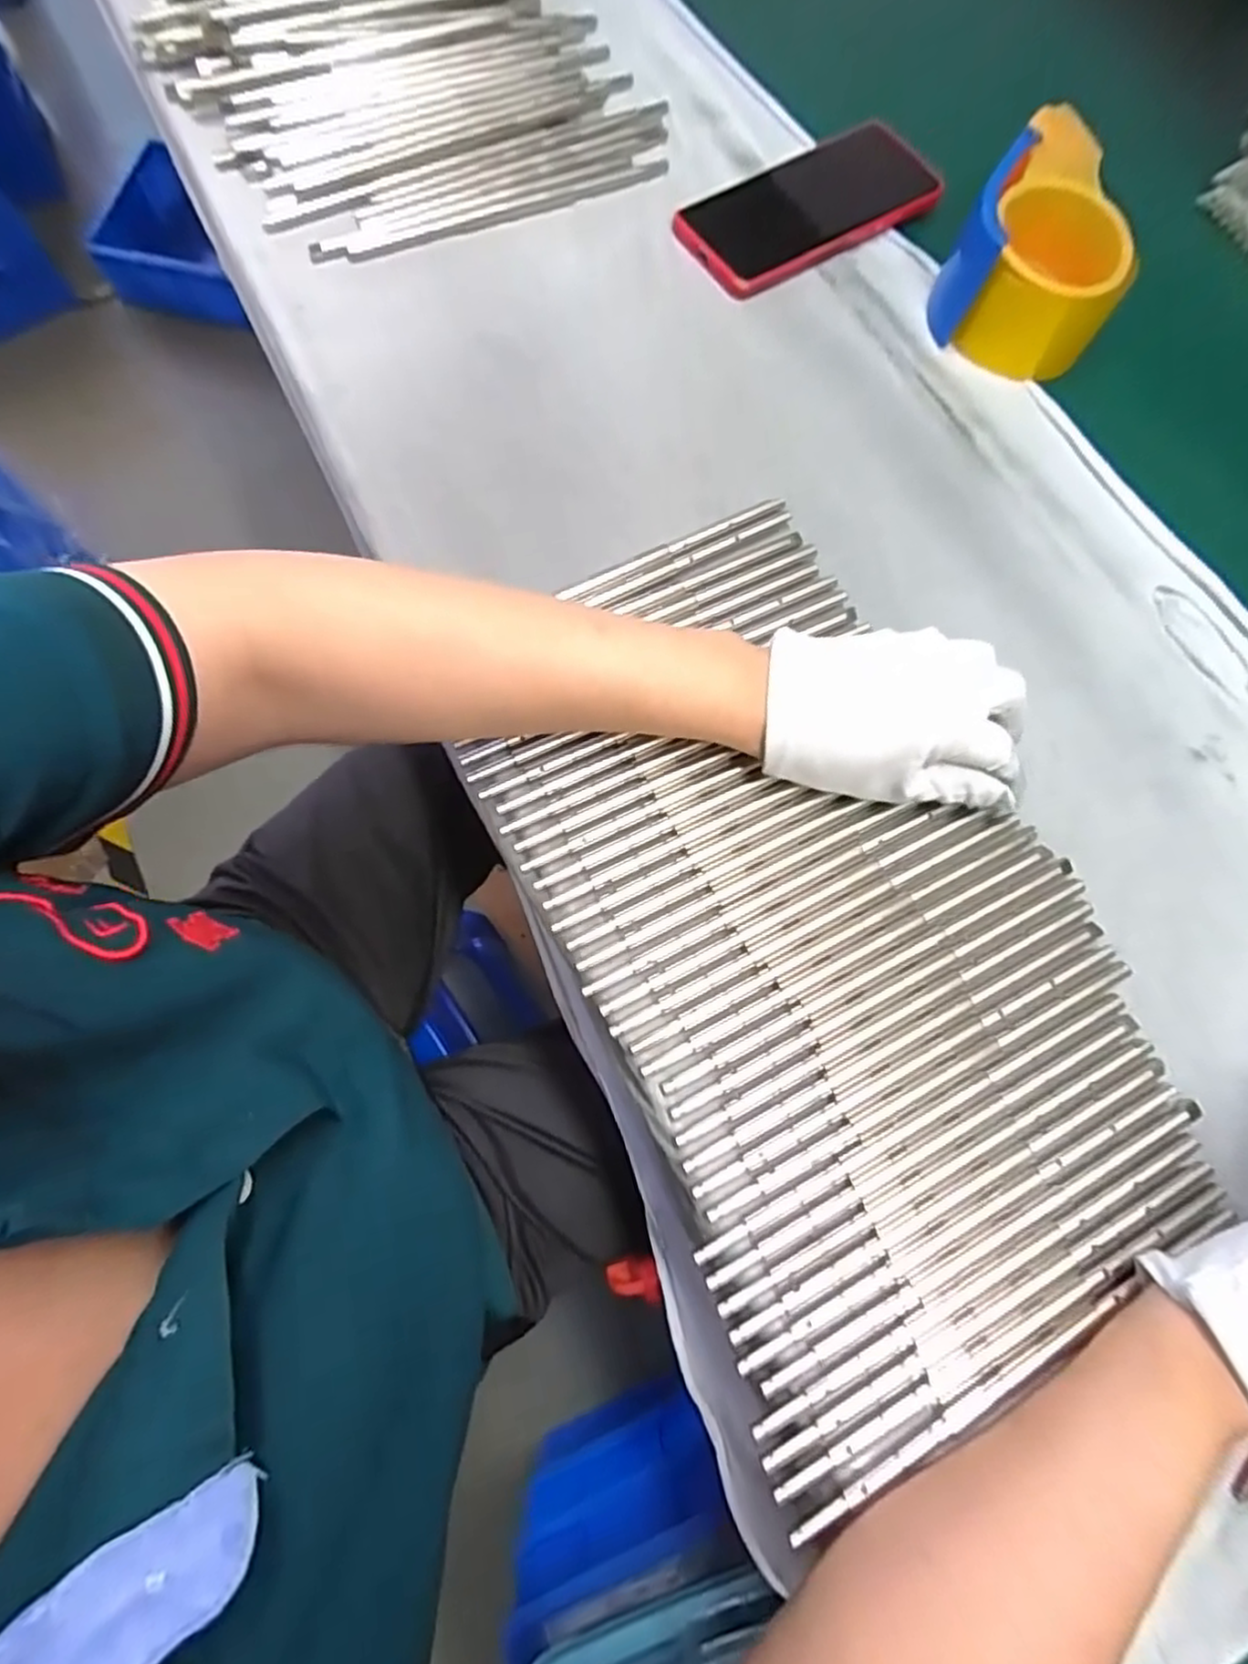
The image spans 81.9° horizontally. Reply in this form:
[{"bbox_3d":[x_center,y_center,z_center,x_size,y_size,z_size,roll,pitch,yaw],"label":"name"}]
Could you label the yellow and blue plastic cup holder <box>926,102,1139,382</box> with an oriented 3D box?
[{"bbox_3d":[0.248,-0.341,0.423,0.100,0.060,0.118,33,75,8],"label":"yellow and blue plastic cup holder"}]

